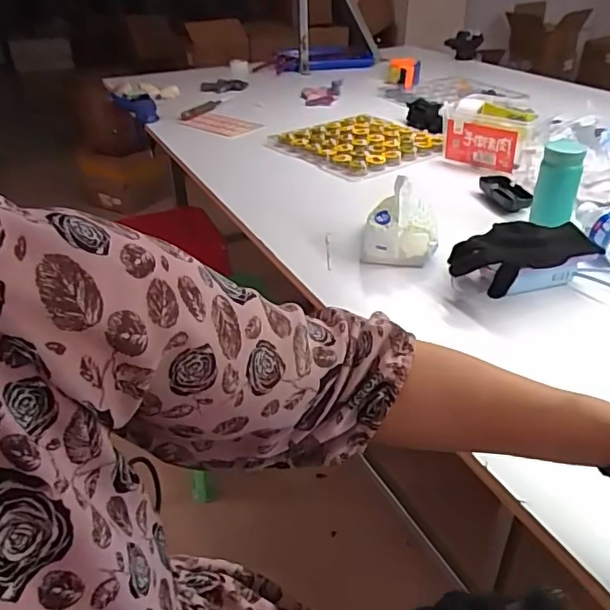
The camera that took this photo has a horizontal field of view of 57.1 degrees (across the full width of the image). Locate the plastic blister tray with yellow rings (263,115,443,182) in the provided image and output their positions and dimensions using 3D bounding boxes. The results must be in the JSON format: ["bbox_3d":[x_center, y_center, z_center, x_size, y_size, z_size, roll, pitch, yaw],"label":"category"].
[{"bbox_3d":[0.120,-0.345,1.189,0.274,0.030,0.290,-26,40,-32],"label":"plastic blister tray with yellow rings"}]

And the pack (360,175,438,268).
[{"bbox_3d":[0.140,-0.123,0.787,0.097,0.096,0.112,8,34,13],"label":"pack"}]

